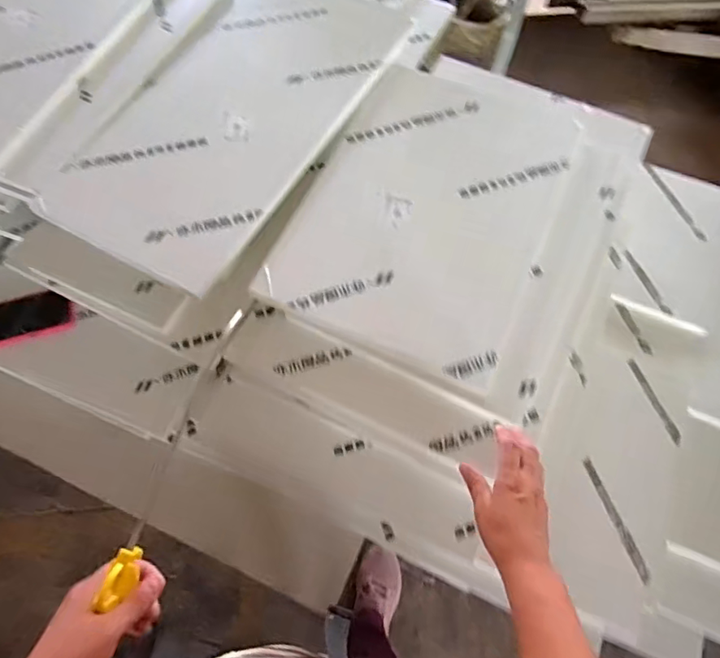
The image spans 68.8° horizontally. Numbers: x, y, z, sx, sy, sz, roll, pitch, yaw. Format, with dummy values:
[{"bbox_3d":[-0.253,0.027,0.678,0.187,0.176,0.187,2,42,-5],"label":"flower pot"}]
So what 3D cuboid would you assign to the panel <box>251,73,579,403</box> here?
[{"bbox_3d":[0.112,-0.194,0.806,0.354,0.022,0.507,23,67,10],"label":"panel"}]

